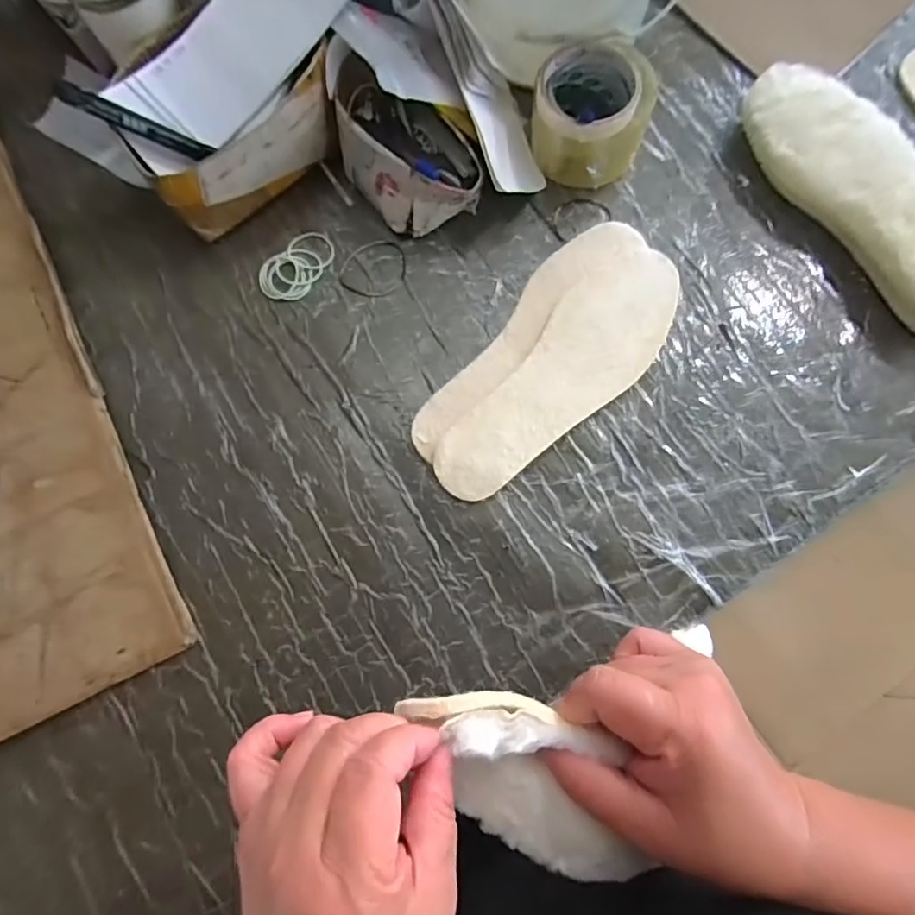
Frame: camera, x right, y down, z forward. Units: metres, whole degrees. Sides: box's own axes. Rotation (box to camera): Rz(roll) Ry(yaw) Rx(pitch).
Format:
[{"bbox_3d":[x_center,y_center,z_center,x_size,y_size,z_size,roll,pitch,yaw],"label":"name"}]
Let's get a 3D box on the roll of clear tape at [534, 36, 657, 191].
[{"bbox_3d":[0.118,-0.307,0.502,0.097,0.083,0.094,0,79,1],"label":"roll of clear tape"}]

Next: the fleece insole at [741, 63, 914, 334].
[{"bbox_3d":[0.358,-0.229,0.484,0.095,0.056,0.281,-32,80,-5],"label":"fleece insole"}]

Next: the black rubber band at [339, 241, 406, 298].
[{"bbox_3d":[-0.079,-0.180,0.526,0.061,0.004,0.059,0,79,1],"label":"black rubber band"}]

